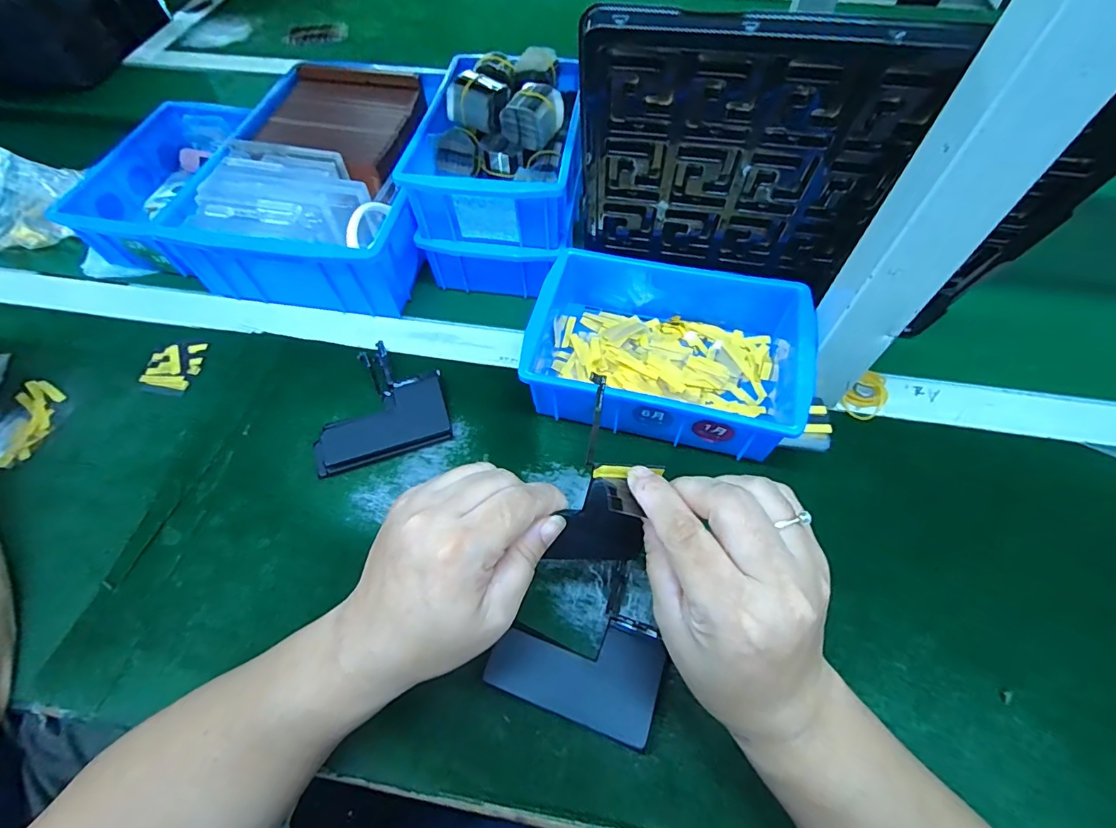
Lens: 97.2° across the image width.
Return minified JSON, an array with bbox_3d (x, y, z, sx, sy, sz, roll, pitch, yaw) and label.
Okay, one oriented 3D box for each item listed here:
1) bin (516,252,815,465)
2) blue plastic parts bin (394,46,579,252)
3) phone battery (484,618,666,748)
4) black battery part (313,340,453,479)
[{"bbox_3d":[0.084,-0.051,0.390,0.199,0.069,0.144,14,59,10],"label":"bin"},{"bbox_3d":[-0.045,-0.229,0.429,0.136,0.085,0.172,6,60,5],"label":"blue plastic parts bin"},{"bbox_3d":[0.011,0.142,0.282,0.093,0.007,0.056,17,69,9],"label":"phone battery"},{"bbox_3d":[-0.146,-0.010,0.400,0.104,0.014,0.105,-18,59,-10],"label":"black battery part"}]

